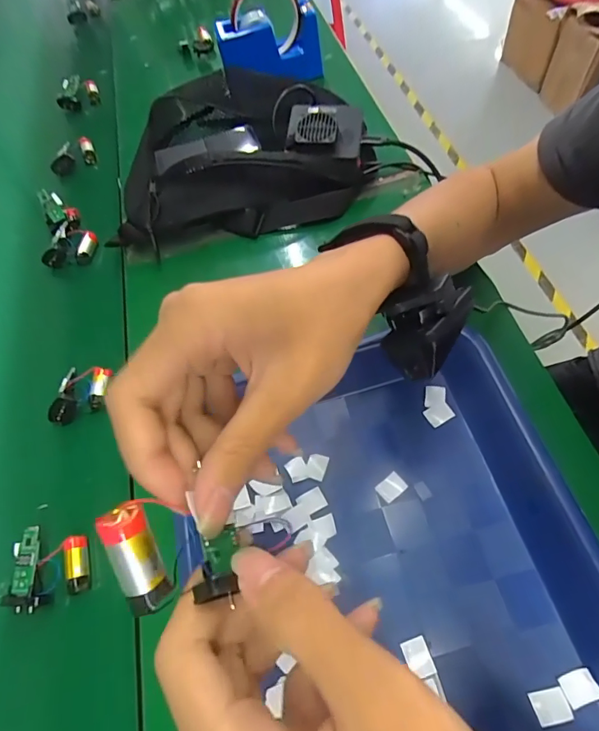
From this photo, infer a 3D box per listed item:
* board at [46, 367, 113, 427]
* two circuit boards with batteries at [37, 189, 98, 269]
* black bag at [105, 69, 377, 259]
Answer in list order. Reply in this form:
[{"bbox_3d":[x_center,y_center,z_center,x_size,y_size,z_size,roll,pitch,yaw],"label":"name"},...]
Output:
[{"bbox_3d":[-0.195,0.025,0.396,0.041,0.028,0.052,1,59,6],"label":"board"},{"bbox_3d":[-0.265,-0.158,0.507,0.057,0.033,0.093,-15,58,-4],"label":"two circuit boards with batteries"},{"bbox_3d":[-0.071,-0.237,0.499,0.287,0.099,0.195,-13,58,-3],"label":"black bag"}]

